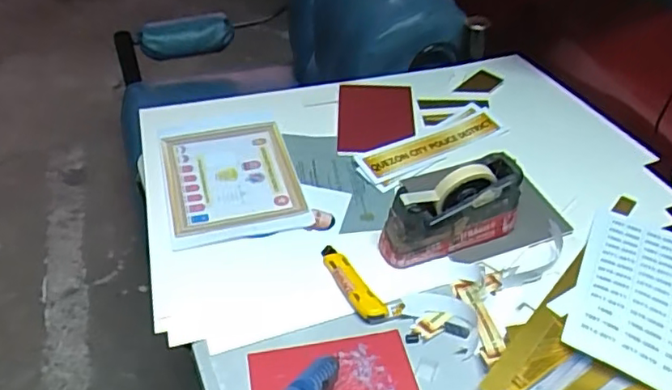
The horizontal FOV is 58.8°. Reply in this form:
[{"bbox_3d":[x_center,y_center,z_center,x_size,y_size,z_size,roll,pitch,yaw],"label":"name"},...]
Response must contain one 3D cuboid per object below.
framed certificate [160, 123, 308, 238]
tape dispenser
[{"bbox_3d":[-0.175,-0.033,0.984,0.202,0.027,0.249,-12,44,-13],"label":"framed certificate"},{"bbox_3d":[0.162,0.019,0.840,0.198,0.126,0.060,-17,45,-17],"label":"tape dispenser"}]

